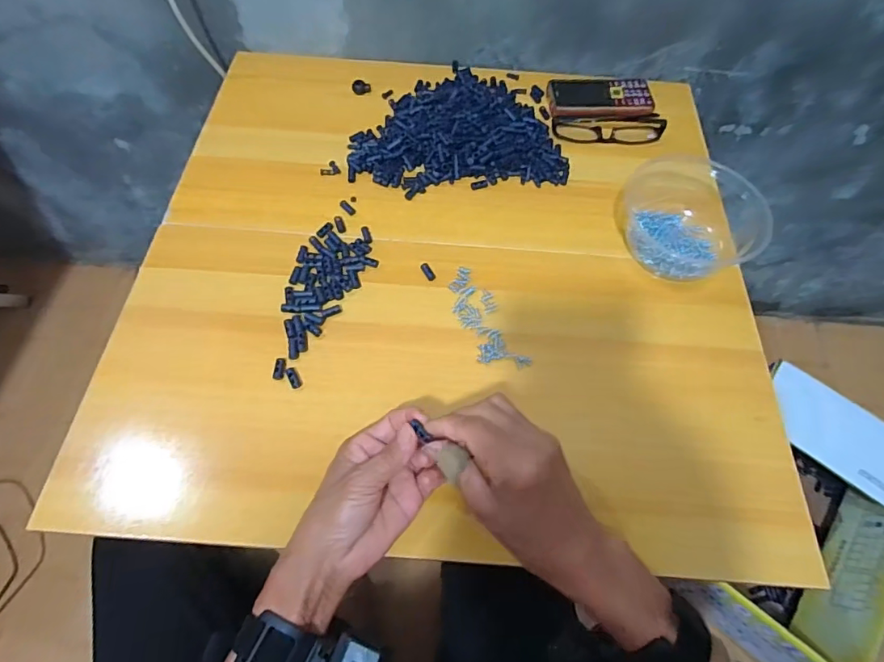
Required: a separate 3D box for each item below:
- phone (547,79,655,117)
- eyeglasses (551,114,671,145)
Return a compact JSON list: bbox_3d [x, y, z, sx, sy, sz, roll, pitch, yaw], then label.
[{"bbox_3d":[0.194,-0.283,0.612,0.123,0.021,0.051,-1,62,-2],"label":"phone"},{"bbox_3d":[0.196,-0.245,0.599,0.131,0.023,0.043,-2,62,-3],"label":"eyeglasses"}]

